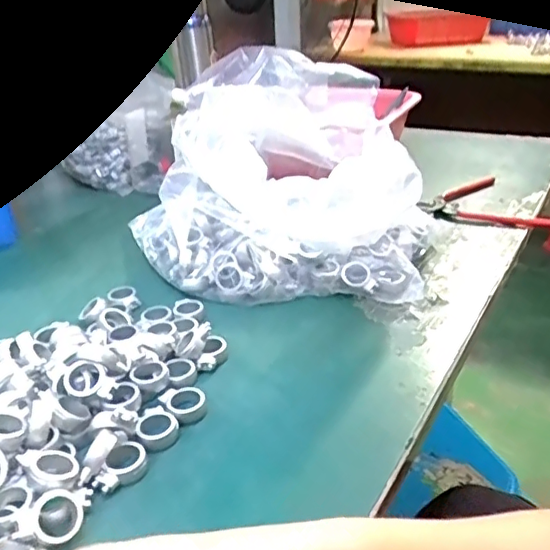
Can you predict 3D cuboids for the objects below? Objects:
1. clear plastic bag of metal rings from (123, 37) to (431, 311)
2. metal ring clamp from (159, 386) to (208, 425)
[{"bbox_3d":[0.006,-0.140,0.643,0.280,0.167,0.412,0,28,7],"label":"clear plastic bag of metal rings"},{"bbox_3d":[-0.059,0.084,0.378,0.025,0.011,0.031,-21,30,-26],"label":"metal ring clamp"}]

